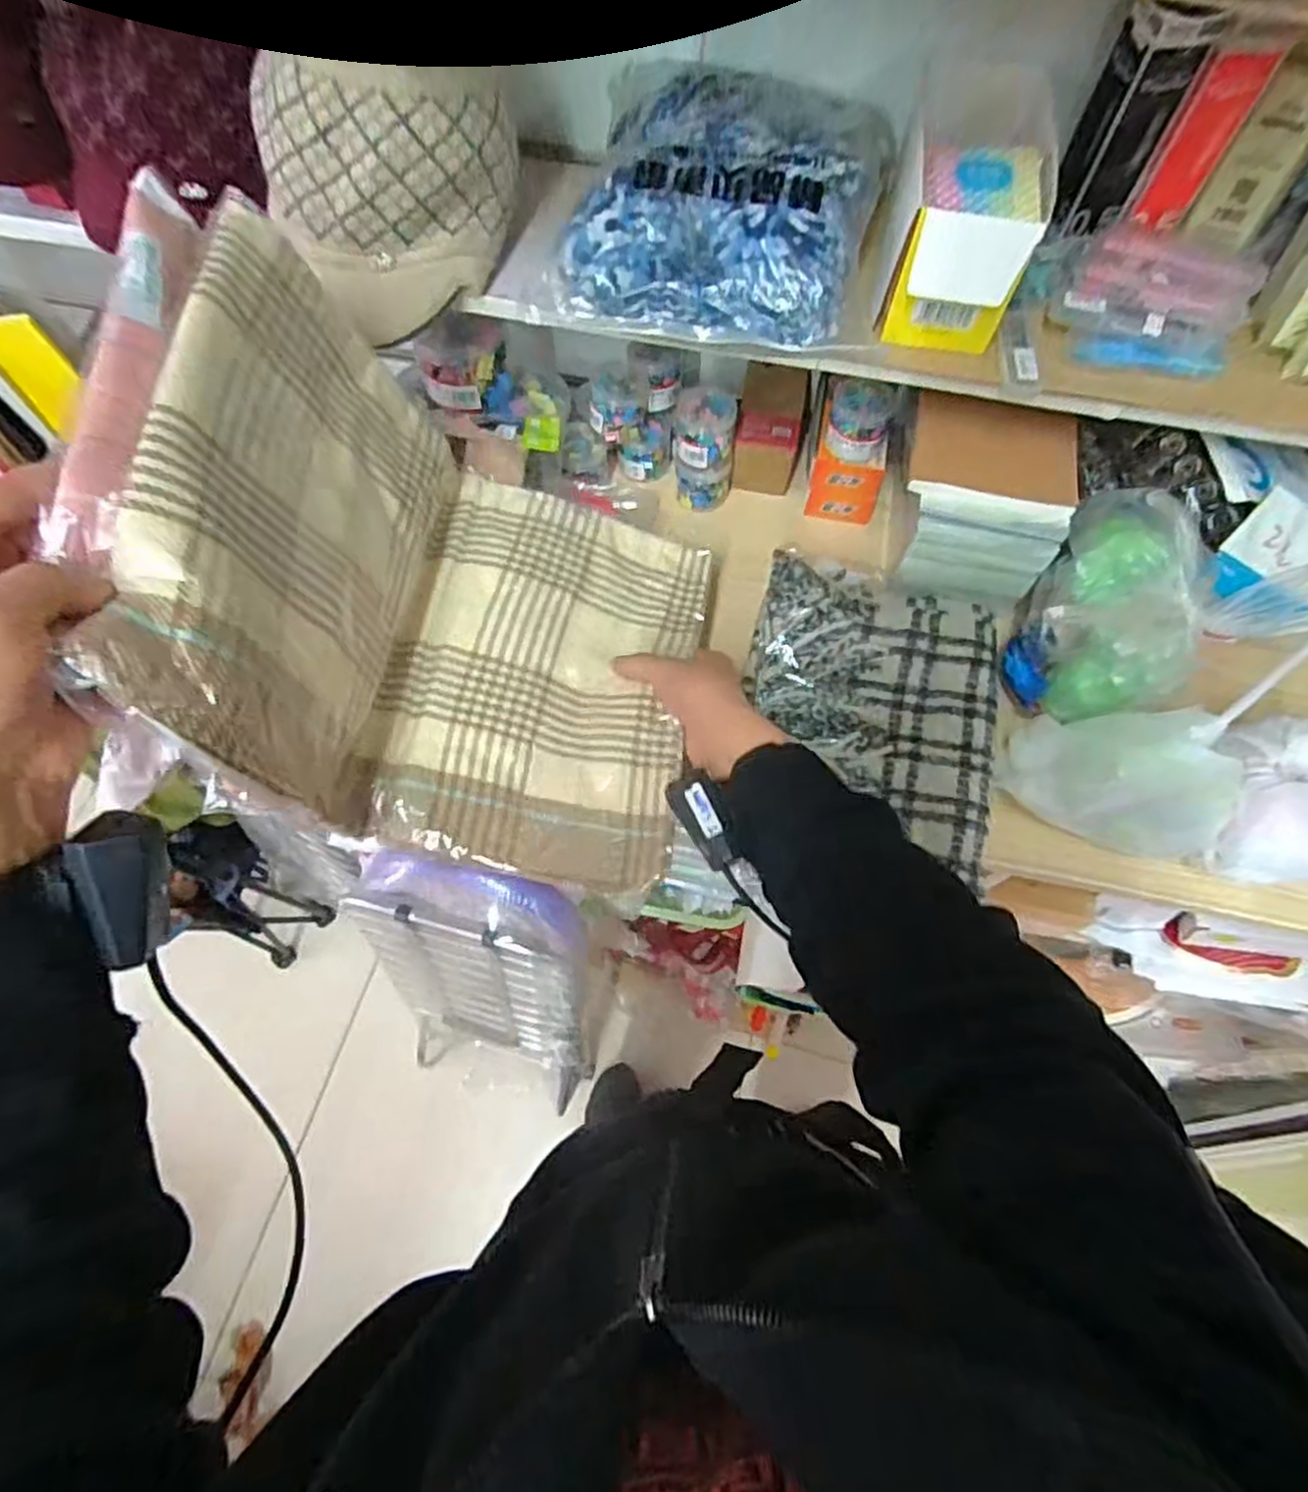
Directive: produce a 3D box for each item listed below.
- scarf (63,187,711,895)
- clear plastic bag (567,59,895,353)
[{"bbox_3d":[-0.121,-0.113,0.506,0.294,0.286,0.336,7,67,2],"label":"scarf"},{"bbox_3d":[0.059,-0.424,0.562,0.222,0.084,0.235,11,67,4],"label":"clear plastic bag"}]

